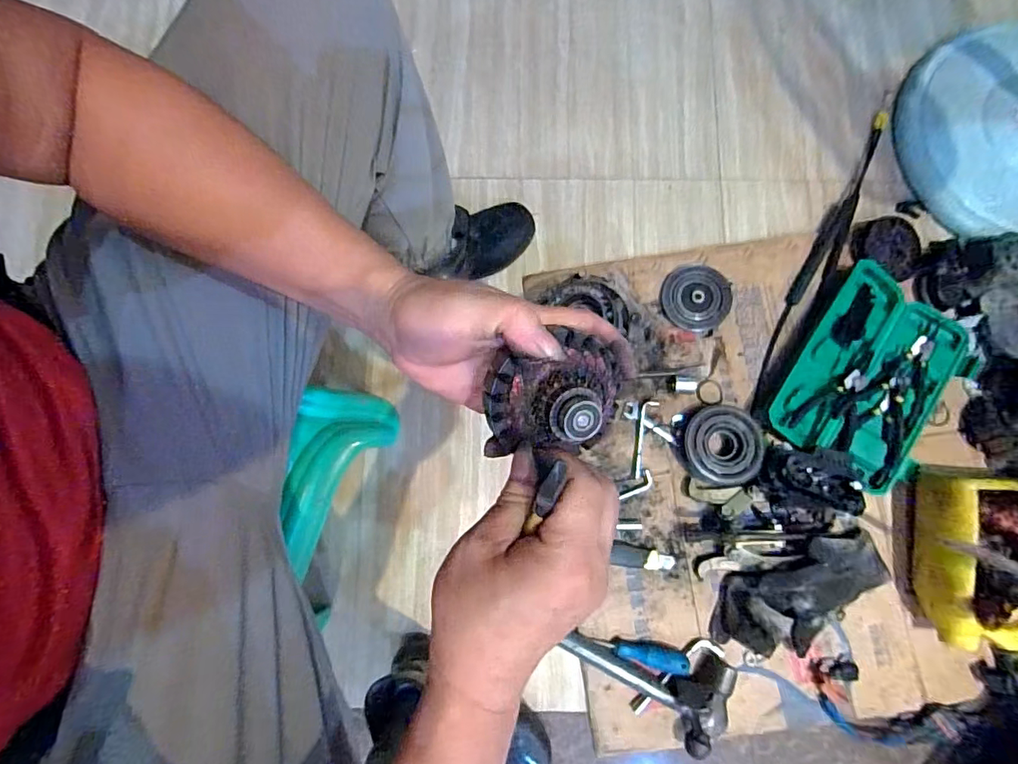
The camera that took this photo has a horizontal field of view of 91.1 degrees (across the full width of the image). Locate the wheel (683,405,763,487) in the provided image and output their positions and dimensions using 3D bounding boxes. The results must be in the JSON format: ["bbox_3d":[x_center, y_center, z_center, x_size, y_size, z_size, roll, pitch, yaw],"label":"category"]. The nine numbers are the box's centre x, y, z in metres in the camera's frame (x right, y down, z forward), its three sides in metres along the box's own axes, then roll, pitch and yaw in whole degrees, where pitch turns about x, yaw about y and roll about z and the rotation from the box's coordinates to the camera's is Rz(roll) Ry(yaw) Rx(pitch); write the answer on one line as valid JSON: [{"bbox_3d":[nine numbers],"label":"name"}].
[{"bbox_3d":[0.304,0.092,0.722,0.102,0.039,0.110,0,81,0],"label":"wheel"}]

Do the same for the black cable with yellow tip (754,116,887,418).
[{"bbox_3d":[0.486,-0.199,0.766,0.038,0.016,0.537,30,82,4],"label":"black cable with yellow tip"}]

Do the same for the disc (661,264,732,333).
[{"bbox_3d":[0.292,-0.132,0.775,0.099,0.012,0.104,0,81,0],"label":"disc"}]

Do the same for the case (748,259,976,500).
[{"bbox_3d":[0.527,-0.009,0.736,0.223,0.032,0.301,36,83,5],"label":"case"}]

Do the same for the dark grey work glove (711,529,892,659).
[{"bbox_3d":[0.399,0.288,0.679,0.253,0.055,0.124,-33,83,-5],"label":"dark grey work glove"}]

